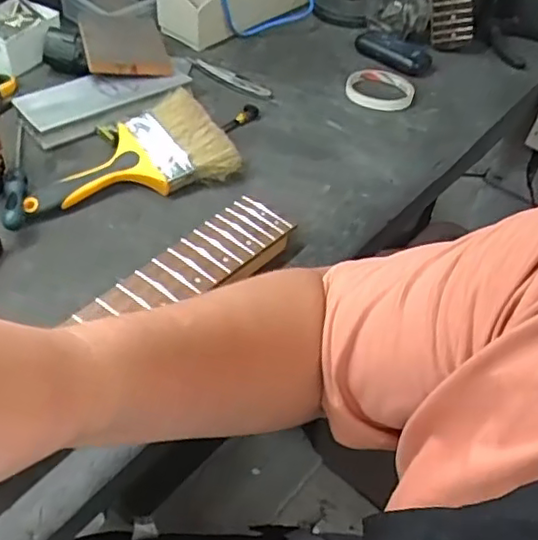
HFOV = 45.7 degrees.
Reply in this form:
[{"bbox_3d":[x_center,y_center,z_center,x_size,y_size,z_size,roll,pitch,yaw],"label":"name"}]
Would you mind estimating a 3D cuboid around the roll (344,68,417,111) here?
[{"bbox_3d":[0.144,-0.235,0.828,0.087,0.015,0.087,7,46,0],"label":"roll"}]

